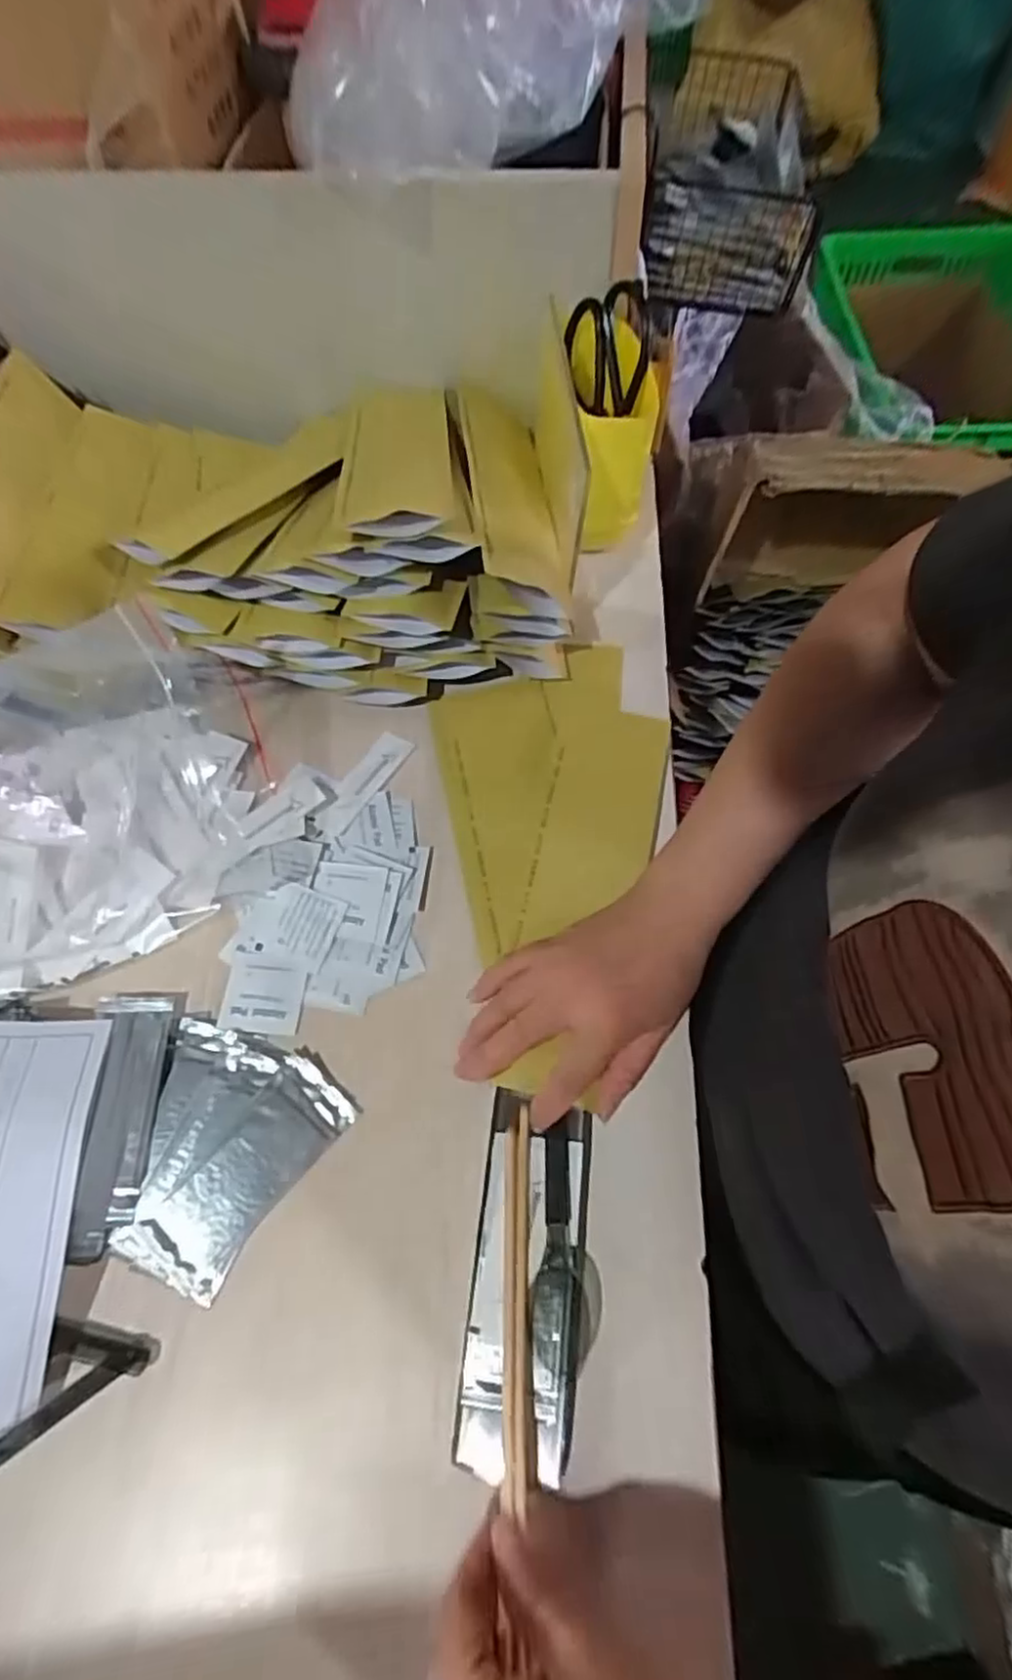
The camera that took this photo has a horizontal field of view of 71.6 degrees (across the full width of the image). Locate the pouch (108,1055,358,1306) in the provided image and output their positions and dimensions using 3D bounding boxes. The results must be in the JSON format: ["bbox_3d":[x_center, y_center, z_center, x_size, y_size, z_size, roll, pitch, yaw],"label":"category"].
[{"bbox_3d":[-0.149,0.187,0.394,0.057,0.006,0.128,34,70,18],"label":"pouch"}]

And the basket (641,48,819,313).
[{"bbox_3d":[0.219,-0.648,0.680,0.155,0.087,0.288,6,64,5],"label":"basket"}]

